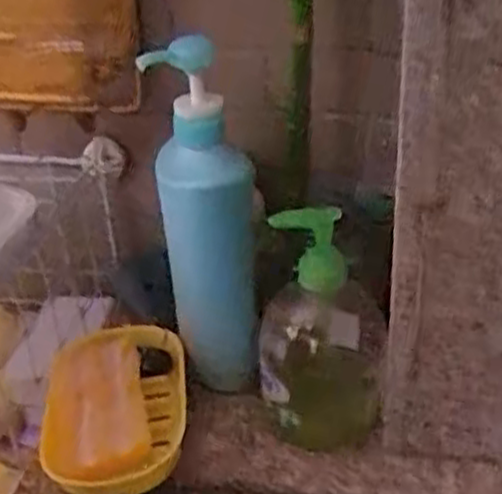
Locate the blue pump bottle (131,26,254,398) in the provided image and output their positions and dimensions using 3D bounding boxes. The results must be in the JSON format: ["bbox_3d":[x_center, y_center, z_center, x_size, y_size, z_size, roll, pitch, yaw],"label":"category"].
[{"bbox_3d":[-0.032,-0.021,0.548,0.063,0.229,0.076,-4,30,-2],"label":"blue pump bottle"}]

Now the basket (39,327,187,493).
[{"bbox_3d":[-0.094,0.110,0.549,0.093,0.045,0.139,-3,30,-1],"label":"basket"}]

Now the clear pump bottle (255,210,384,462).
[{"bbox_3d":[0.046,0.052,0.525,0.083,0.167,0.064,1,30,7],"label":"clear pump bottle"}]

